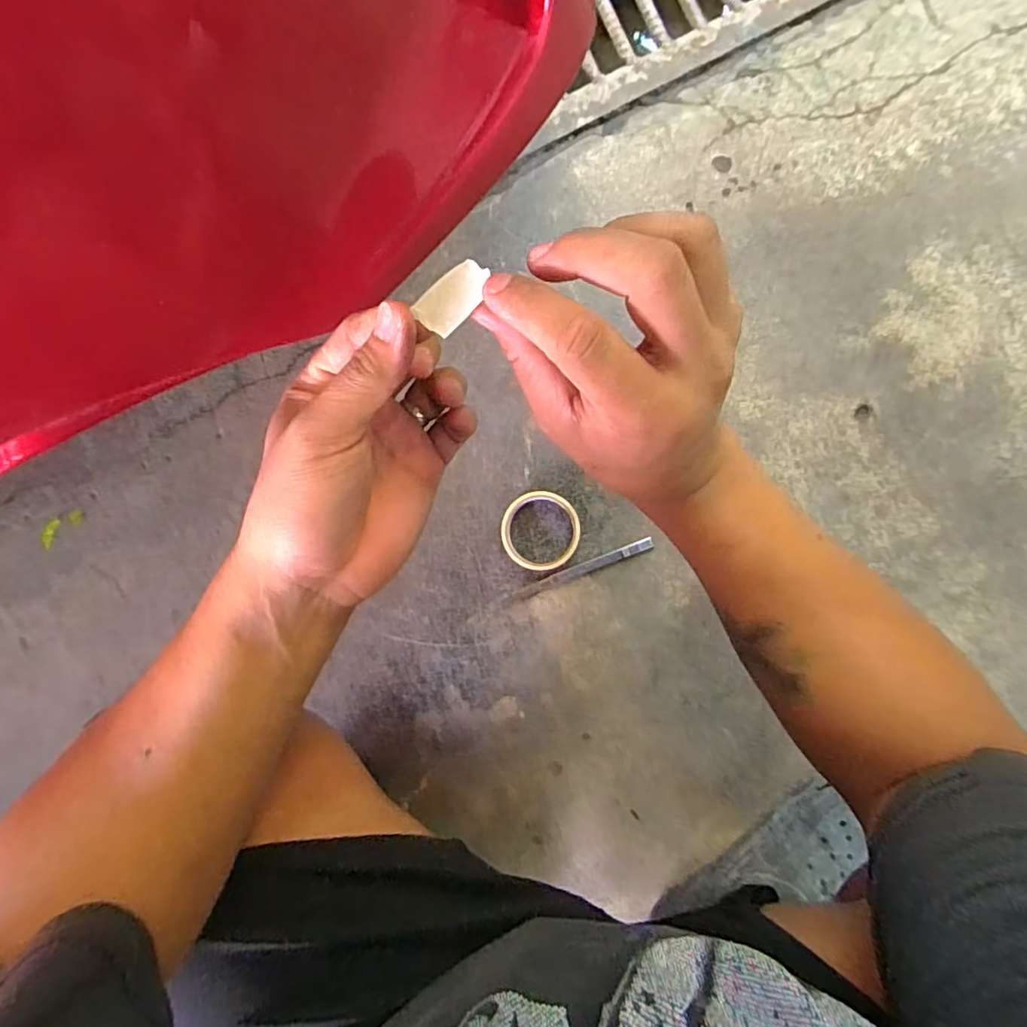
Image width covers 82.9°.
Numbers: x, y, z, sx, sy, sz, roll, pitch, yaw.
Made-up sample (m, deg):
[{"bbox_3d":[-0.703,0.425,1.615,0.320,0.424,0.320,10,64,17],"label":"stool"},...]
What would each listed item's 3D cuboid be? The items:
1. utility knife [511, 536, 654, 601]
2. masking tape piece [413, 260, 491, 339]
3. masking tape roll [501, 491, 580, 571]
[{"bbox_3d":[0.078,0.065,0.668,0.170,0.007,0.014,-23,82,5],"label":"utility knife"},{"bbox_3d":[-0.024,-0.088,0.235,0.033,0.007,0.017,-45,81,2],"label":"masking tape piece"},{"bbox_3d":[0.032,0.020,0.675,0.089,0.013,0.091,-1,85,8],"label":"masking tape roll"}]

